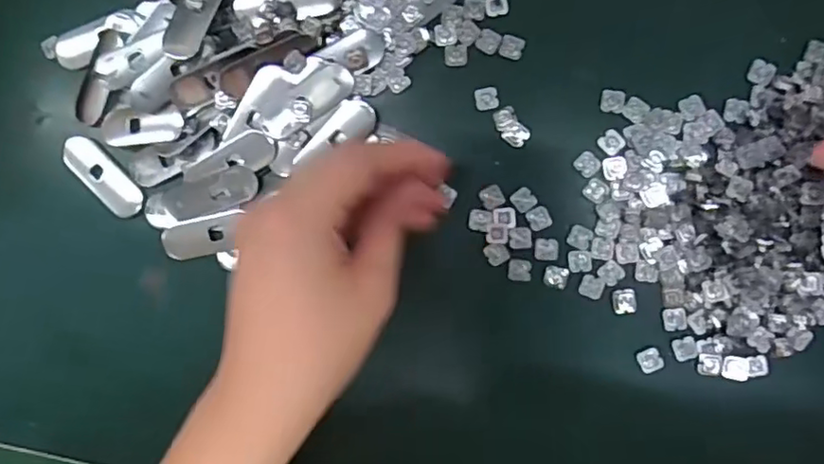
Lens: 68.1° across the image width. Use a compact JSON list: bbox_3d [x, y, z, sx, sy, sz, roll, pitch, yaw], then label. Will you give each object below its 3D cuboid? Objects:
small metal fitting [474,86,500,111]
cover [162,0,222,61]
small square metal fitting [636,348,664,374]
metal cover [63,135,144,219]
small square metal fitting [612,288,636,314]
[{"bbox_3d":[0.036,-0.064,0.290,0.011,0.004,0.011,-10,90,7],"label":"small metal fitting"},{"bbox_3d":[-0.106,-0.107,0.294,0.019,0.004,0.048,23,94,6],"label":"cover"},{"bbox_3d":[0.113,0.061,0.289,0.010,0.005,0.010,-24,88,7],"label":"small square metal fitting"},{"bbox_3d":[-0.161,-0.028,0.316,0.051,0.004,0.019,45,96,4],"label":"metal cover"},{"bbox_3d":[0.100,0.033,0.286,0.010,0.004,0.012,-8,90,7],"label":"small square metal fitting"}]

